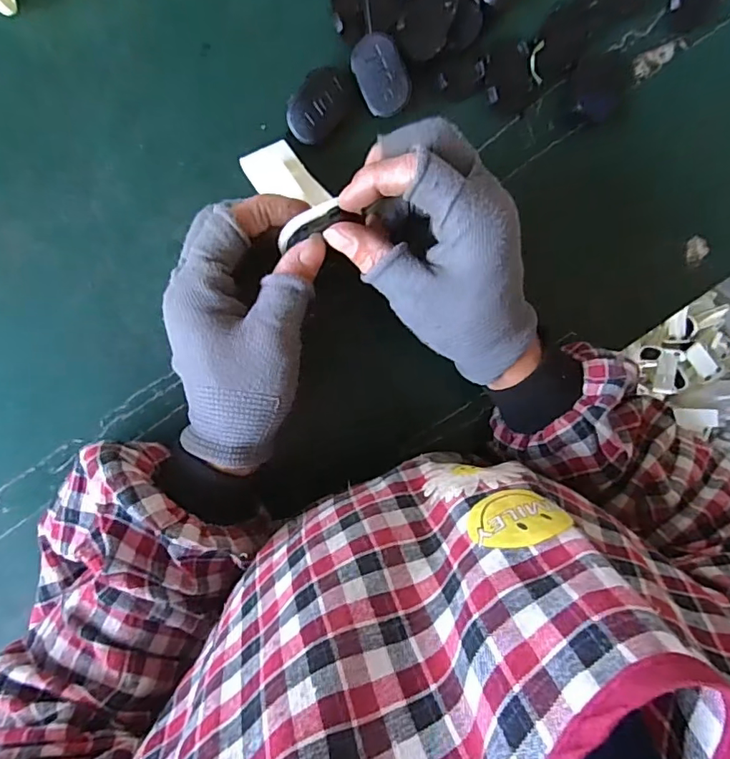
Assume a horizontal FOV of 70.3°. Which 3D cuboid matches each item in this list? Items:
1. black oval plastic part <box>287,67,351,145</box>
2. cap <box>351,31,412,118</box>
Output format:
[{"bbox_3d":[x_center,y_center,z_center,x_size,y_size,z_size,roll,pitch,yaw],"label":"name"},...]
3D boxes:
[{"bbox_3d":[-0.027,-0.162,0.307,0.027,0.009,0.043,39,89,-12],"label":"black oval plastic part"},{"bbox_3d":[0.010,-0.178,0.304,0.028,0.004,0.042,-20,110,20],"label":"cap"}]

